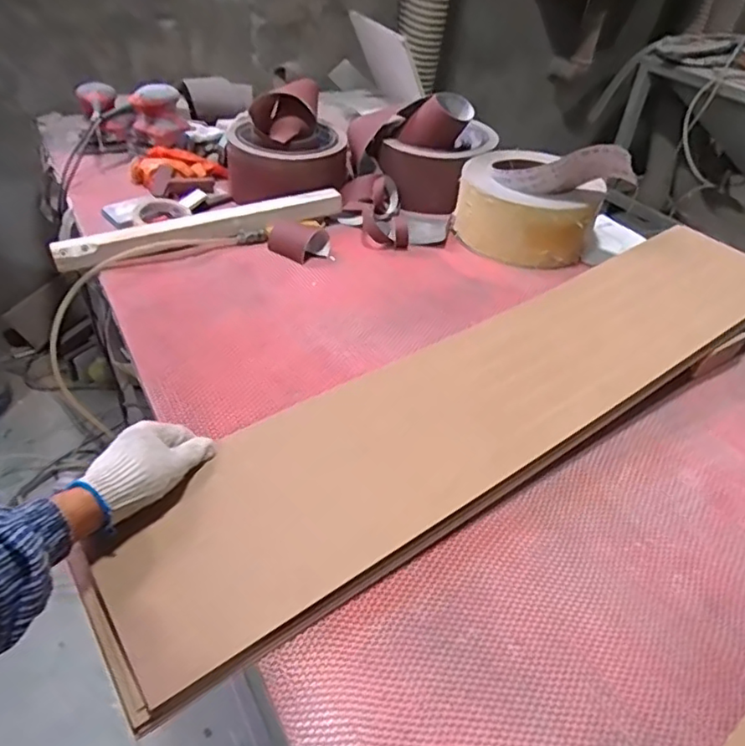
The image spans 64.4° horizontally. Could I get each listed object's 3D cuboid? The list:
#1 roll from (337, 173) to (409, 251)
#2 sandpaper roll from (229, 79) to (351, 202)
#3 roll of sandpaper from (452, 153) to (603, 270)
[{"bbox_3d":[0.001,-0.303,1.093,0.120,0.065,0.173,2,41,-5],"label":"roll"},{"bbox_3d":[-0.168,-0.463,1.172,0.226,0.146,0.184,-3,42,-11],"label":"sandpaper roll"},{"bbox_3d":[0.273,-0.297,1.071,0.209,0.125,0.252,-21,48,-28],"label":"roll of sandpaper"}]

